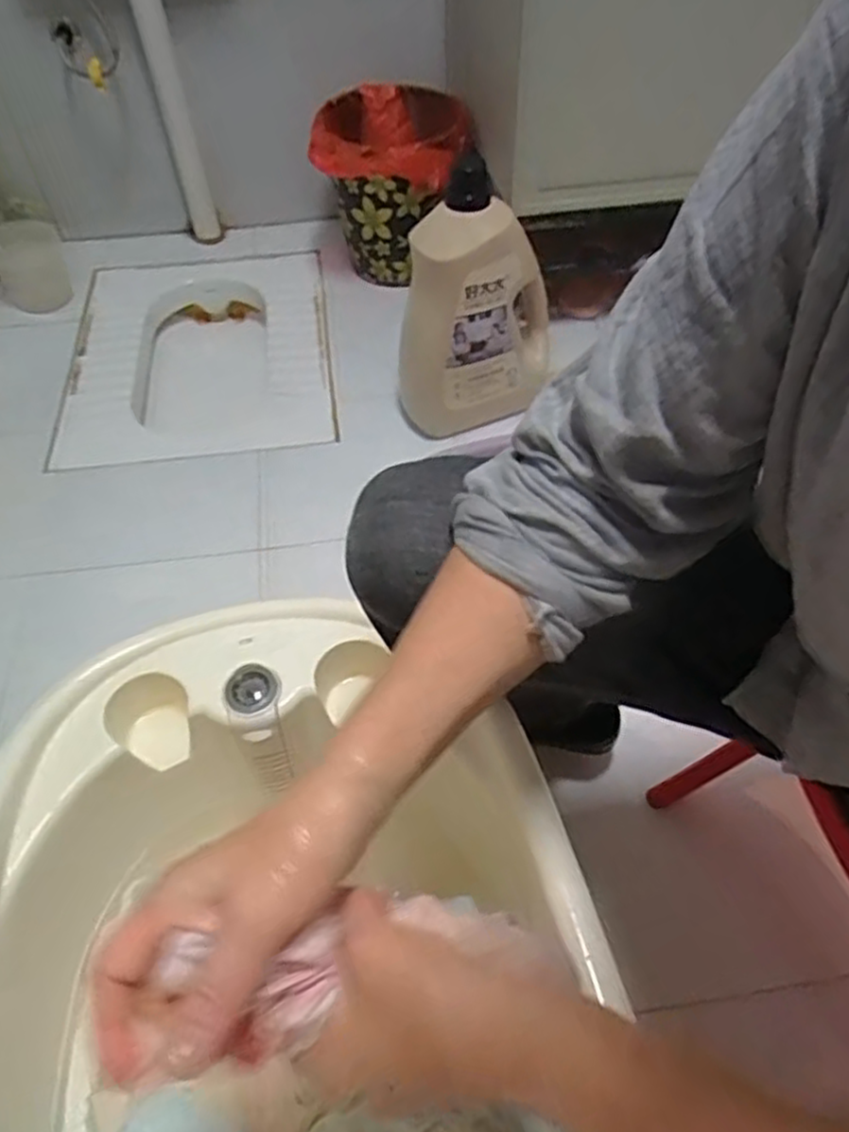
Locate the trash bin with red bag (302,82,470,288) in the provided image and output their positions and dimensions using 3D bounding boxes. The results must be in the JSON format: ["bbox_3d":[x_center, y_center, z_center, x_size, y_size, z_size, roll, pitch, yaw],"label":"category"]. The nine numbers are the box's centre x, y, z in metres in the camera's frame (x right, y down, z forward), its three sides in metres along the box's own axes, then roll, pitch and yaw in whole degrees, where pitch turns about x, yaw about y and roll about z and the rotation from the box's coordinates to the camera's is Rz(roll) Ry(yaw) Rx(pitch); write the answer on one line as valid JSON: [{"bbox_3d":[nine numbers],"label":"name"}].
[{"bbox_3d":[-0.057,-0.667,1.347,0.270,0.288,0.216,-11,50,-7],"label":"trash bin with red bag"}]

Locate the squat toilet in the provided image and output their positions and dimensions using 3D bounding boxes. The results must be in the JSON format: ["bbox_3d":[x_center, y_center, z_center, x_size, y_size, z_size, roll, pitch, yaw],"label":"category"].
[{"bbox_3d":[-0.399,-0.359,1.374,0.441,0.156,0.551,-8,50,-4],"label":"squat toilet"}]

